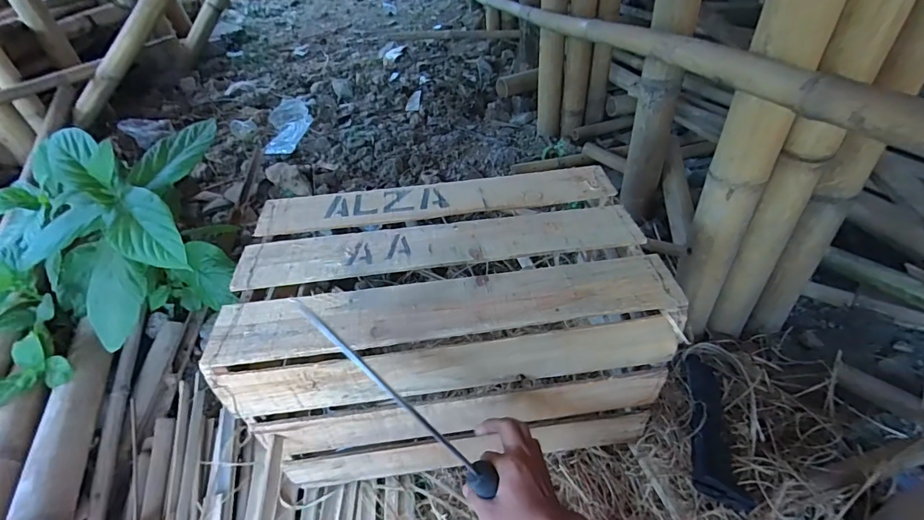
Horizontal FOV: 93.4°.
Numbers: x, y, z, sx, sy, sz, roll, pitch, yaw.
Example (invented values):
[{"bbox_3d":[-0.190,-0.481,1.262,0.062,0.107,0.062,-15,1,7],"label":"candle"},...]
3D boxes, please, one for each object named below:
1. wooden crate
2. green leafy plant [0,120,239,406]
[{"bbox_3d":[-0.024,0.099,0.738,0.582,0.327,0.351,-6,43,-4],"label":"wooden crate"},{"bbox_3d":[-0.743,0.008,0.878,0.491,0.364,0.448,-9,43,-6],"label":"green leafy plant"}]

